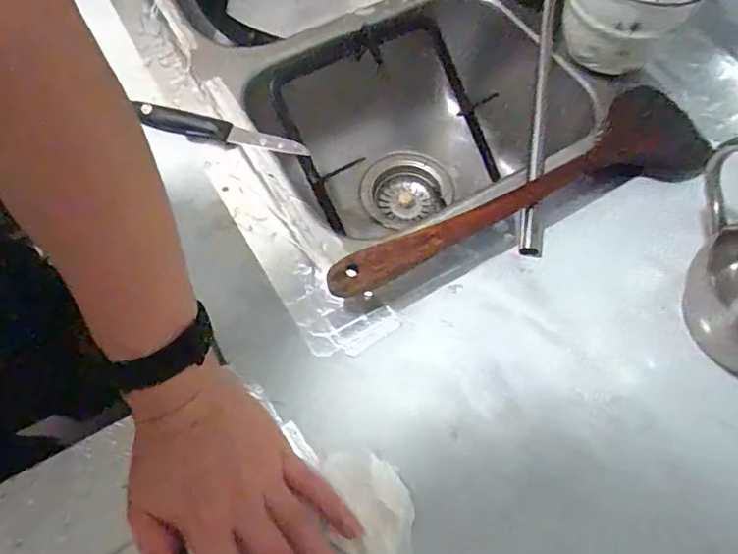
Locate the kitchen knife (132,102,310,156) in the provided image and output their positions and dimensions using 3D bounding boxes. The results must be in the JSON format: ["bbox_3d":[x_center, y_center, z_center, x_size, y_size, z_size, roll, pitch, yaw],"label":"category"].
[{"bbox_3d":[-0.134,-0.133,0.500,0.159,0.012,0.021,13,62,6],"label":"kitchen knife"}]

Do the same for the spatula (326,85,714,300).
[{"bbox_3d":[0.137,-0.055,0.441,0.354,0.018,0.091,-32,79,-18],"label":"spatula"}]

